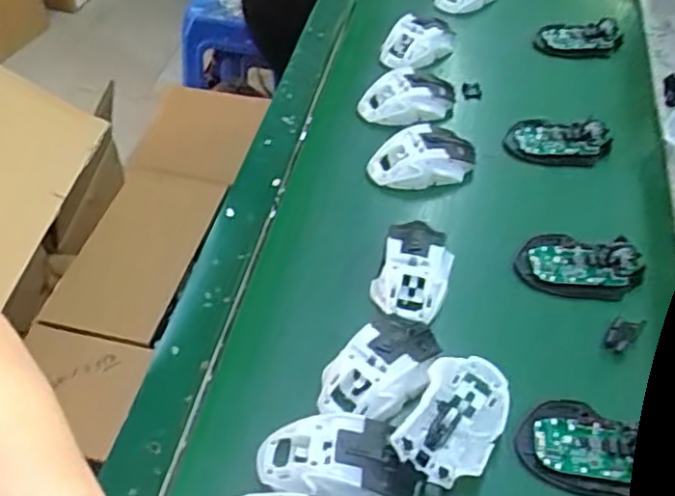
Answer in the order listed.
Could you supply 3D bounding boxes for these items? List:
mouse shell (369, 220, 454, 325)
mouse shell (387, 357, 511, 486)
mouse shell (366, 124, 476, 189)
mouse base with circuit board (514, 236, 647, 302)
[{"bbox_3d":[0.071,0.017,0.619,0.066,0.033,0.109,15,50,10],"label":"mouse shell"},{"bbox_3d":[0.089,0.131,0.515,0.067,0.031,0.111,25,53,18],"label":"mouse shell"},{"bbox_3d":[0.092,-0.096,0.712,0.116,0.035,0.066,-12,51,-12],"label":"mouse shell"},{"bbox_3d":[0.229,0.017,0.636,0.112,0.023,0.067,14,50,10],"label":"mouse base with circuit board"}]

